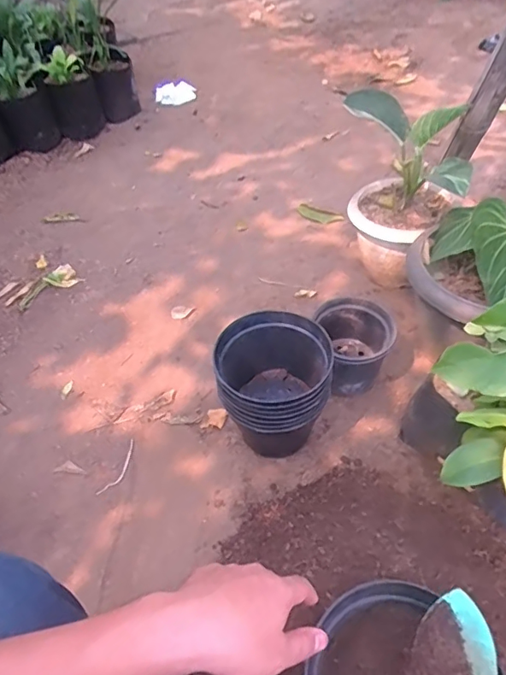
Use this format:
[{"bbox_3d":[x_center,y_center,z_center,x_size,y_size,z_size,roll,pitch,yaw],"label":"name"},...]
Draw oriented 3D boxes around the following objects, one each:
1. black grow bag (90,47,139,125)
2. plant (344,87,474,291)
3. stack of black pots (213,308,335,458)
[{"bbox_3d":[-0.394,-0.723,1.456,0.113,0.152,0.100,-16,49,-12],"label":"black grow bag"},{"bbox_3d":[0.286,-0.265,1.002,0.211,0.365,0.200,4,51,9],"label":"plant"},{"bbox_3d":[0.036,0.088,0.819,0.173,0.190,0.180,-6,50,0],"label":"stack of black pots"}]

